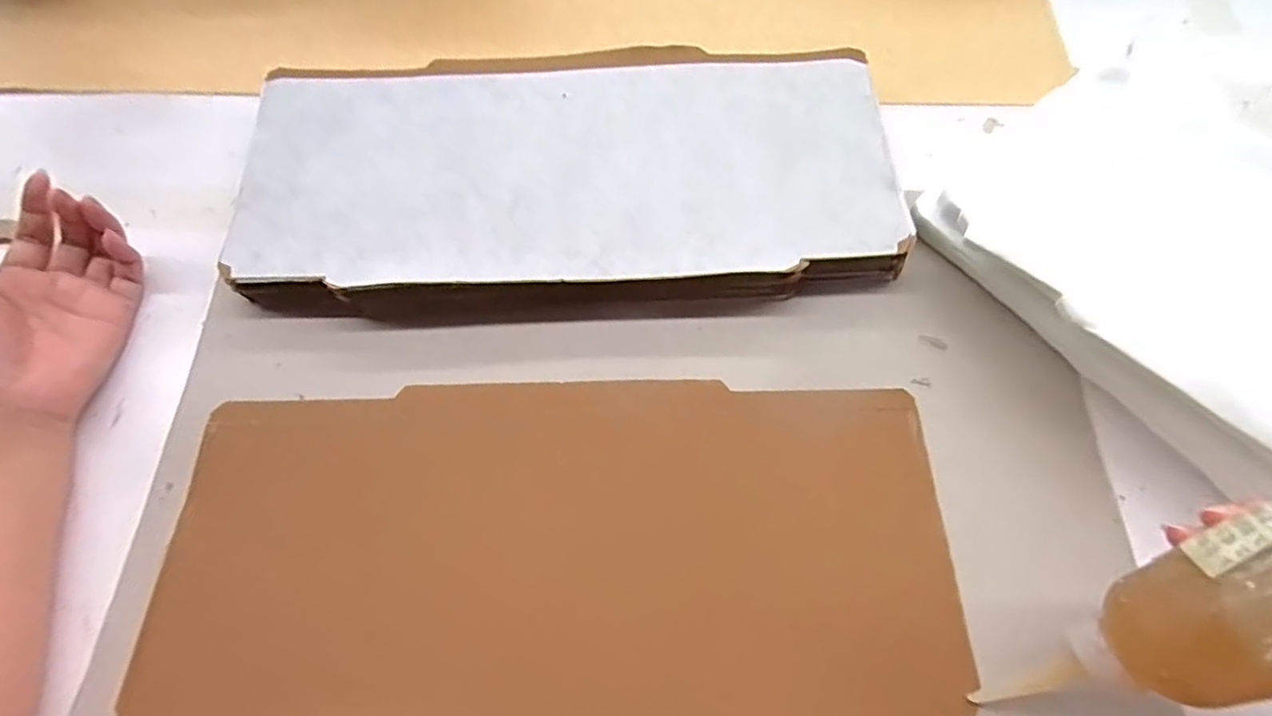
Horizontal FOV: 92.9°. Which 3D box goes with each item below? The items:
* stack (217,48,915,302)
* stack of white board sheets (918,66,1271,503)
[{"bbox_3d":[-0.046,-0.125,0.417,0.422,0.035,0.189,-2,66,0],"label":"stack"},{"bbox_3d":[0.394,-0.001,0.337,0.216,0.072,0.443,-37,71,-14],"label":"stack of white board sheets"}]

